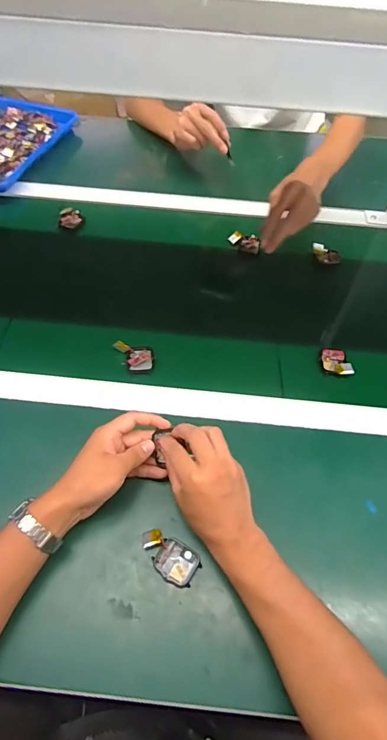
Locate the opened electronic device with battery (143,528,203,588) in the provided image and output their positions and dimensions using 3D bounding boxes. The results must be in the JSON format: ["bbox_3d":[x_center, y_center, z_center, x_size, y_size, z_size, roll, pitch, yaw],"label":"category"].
[{"bbox_3d":[-0.028,0.203,0.457,0.069,0.015,0.039,28,62,15],"label":"opened electronic device with battery"}]

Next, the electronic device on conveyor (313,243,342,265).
[{"bbox_3d":[0.231,-0.201,0.731,0.053,0.012,0.033,23,61,12],"label":"electronic device on conveyor"}]

